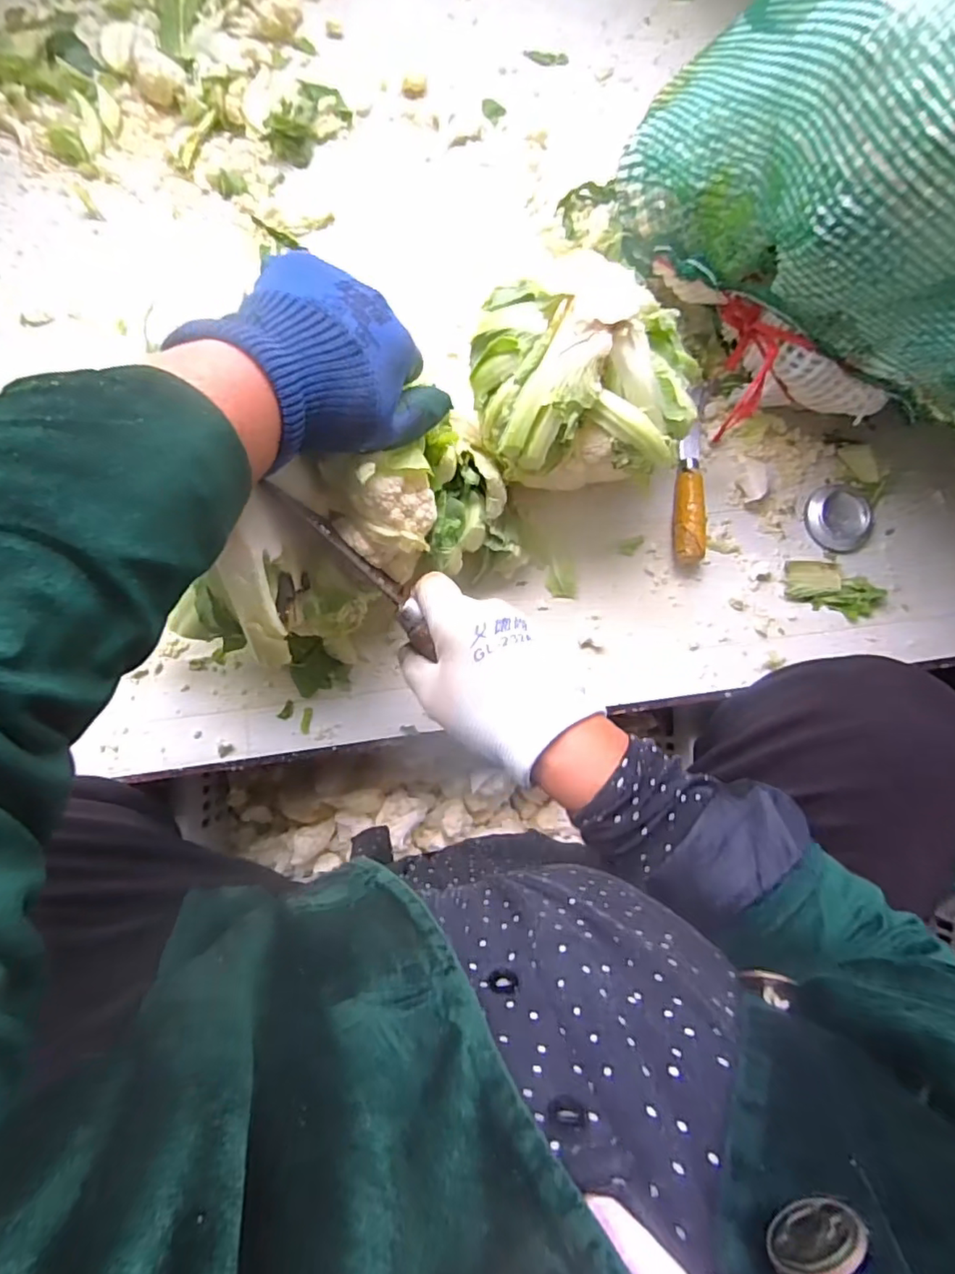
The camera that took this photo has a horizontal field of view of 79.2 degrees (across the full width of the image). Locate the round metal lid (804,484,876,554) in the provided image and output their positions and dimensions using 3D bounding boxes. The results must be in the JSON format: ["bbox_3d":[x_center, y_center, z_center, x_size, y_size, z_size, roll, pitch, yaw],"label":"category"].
[{"bbox_3d":[0.345,-0.113,0.549,0.061,0.010,0.065,1,83,-5],"label":"round metal lid"}]

